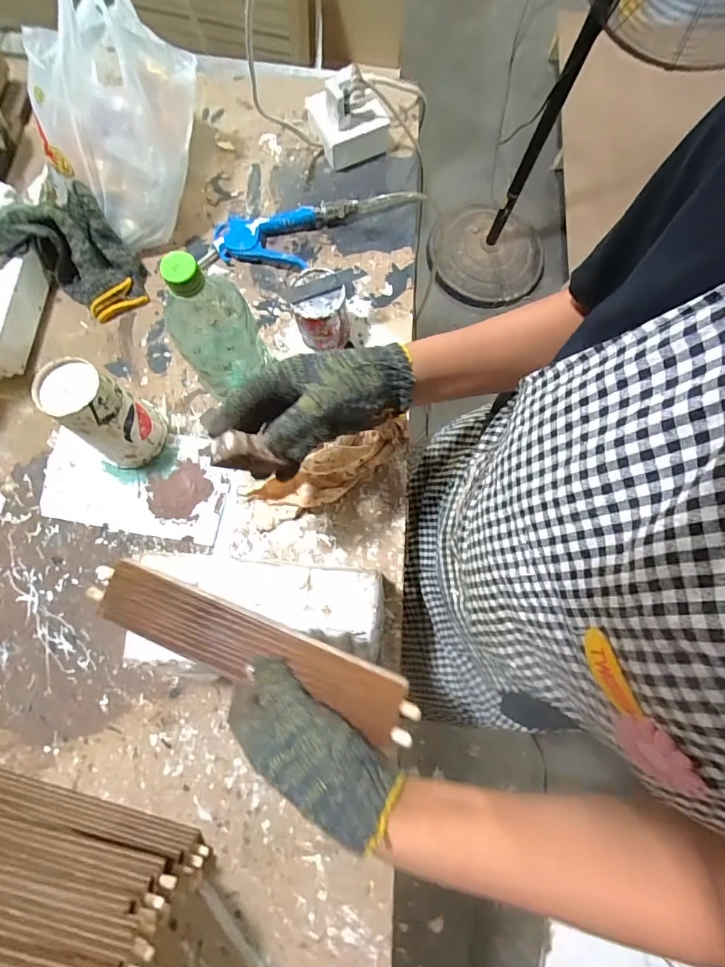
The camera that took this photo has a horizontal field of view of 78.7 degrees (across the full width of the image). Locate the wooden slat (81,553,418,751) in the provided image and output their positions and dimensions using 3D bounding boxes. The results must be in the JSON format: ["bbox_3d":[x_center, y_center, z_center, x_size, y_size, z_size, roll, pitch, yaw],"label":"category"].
[{"bbox_3d":[-0.093,0.128,0.350,0.277,0.012,0.050,18,76,10],"label":"wooden slat"}]

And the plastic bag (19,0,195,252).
[{"bbox_3d":[-0.292,-0.445,0.540,0.194,0.204,0.203,-24,79,-5],"label":"plastic bag"}]

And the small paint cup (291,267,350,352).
[{"bbox_3d":[-0.048,-0.206,0.533,0.064,0.069,0.069,2,78,1],"label":"small paint cup"}]

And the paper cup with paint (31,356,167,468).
[{"bbox_3d":[-0.277,-0.075,0.484,0.077,0.126,0.073,1,79,-5],"label":"paper cup with paint"}]

